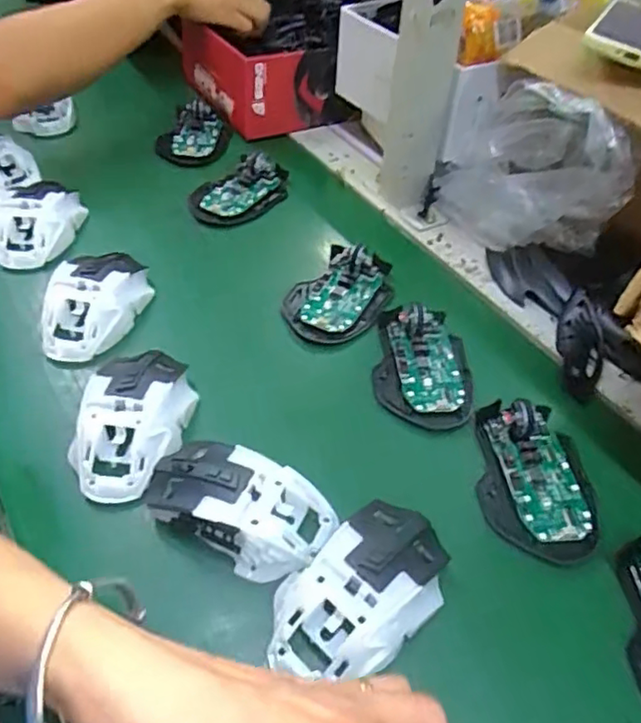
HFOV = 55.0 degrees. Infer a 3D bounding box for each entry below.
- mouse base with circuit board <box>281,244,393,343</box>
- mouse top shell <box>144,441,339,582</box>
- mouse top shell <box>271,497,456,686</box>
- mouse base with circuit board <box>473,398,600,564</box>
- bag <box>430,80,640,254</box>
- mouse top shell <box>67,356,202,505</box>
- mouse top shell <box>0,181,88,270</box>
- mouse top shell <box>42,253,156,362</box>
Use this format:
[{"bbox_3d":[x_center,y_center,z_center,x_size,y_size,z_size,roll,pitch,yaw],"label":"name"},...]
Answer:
[{"bbox_3d":[0.016,-0.061,0.519,0.077,0.018,0.103,19,51,13],"label":"mouse base with circuit board"},{"bbox_3d":[-0.048,0.083,0.367,0.109,0.033,0.060,22,52,15],"label":"mouse top shell"},{"bbox_3d":[0.024,0.125,0.332,0.062,0.037,0.112,37,57,25],"label":"mouse top shell"},{"bbox_3d":[0.141,0.071,0.400,0.070,0.023,0.111,0,49,-3],"label":"mouse base with circuit board"},{"bbox_3d":[0.187,-0.175,0.550,0.077,0.145,0.168,-32,58,-27],"label":"bag"},{"bbox_3d":[-0.125,0.036,0.411,0.068,0.037,0.116,7,49,2],"label":"mouse top shell"},{"bbox_3d":[-0.260,-0.127,0.558,0.071,0.038,0.105,3,49,-1],"label":"mouse top shell"},{"bbox_3d":[-0.178,-0.051,0.490,0.064,0.036,0.115,13,50,8],"label":"mouse top shell"}]

